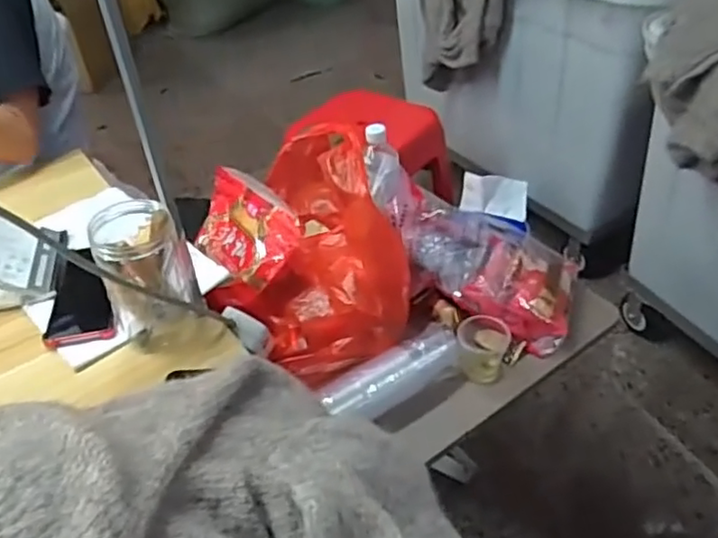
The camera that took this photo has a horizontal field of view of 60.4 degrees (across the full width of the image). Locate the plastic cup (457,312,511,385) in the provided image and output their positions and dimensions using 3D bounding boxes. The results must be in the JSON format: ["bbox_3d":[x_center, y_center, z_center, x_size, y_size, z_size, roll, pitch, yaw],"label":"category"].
[{"bbox_3d":[0.173,0.104,0.844,0.077,0.066,0.076,-2,41,3],"label":"plastic cup"}]

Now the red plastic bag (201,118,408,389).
[{"bbox_3d":[-0.044,-0.027,0.833,0.225,0.210,0.279,10,43,17],"label":"red plastic bag"}]

